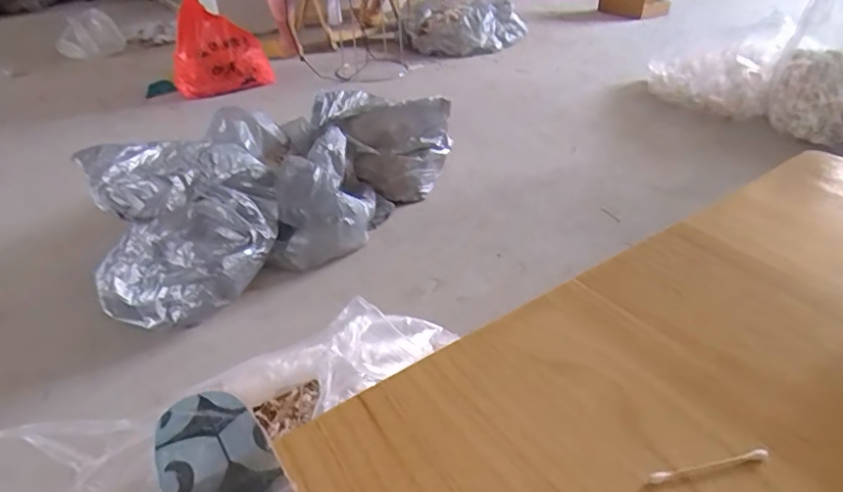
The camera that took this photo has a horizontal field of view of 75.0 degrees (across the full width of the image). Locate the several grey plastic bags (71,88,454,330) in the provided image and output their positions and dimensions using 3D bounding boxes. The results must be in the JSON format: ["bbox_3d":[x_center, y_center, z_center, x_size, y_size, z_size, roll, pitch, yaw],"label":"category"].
[{"bbox_3d":[-0.358,-0.188,1.394,0.468,0.325,0.956,22,40,32],"label":"several grey plastic bags"}]

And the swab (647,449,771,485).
[{"bbox_3d":[0.156,0.119,0.297,0.070,0.004,0.006,-10,35,-7],"label":"swab"}]

